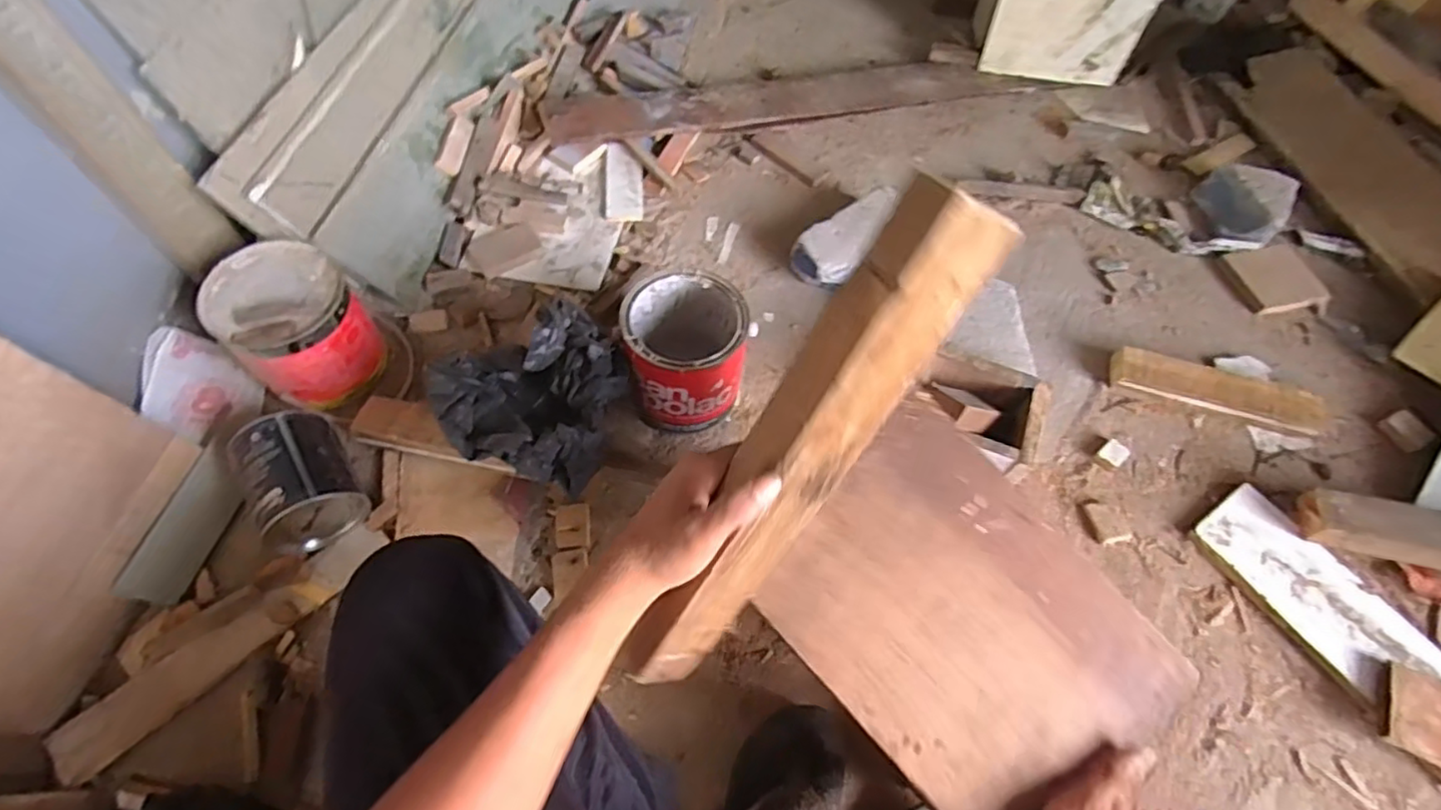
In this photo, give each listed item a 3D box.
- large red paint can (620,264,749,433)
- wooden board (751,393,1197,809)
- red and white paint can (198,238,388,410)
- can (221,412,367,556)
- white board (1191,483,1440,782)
[{"bbox_3d":[-0.044,-0.064,0.840,0.143,0.156,0.157,1,60,-2],"label":"large red paint can"},{"bbox_3d":[0.193,0.171,0.511,0.219,0.008,0.292,-42,83,-11],"label":"wooden board"},{"bbox_3d":[-0.528,-0.097,0.828,0.156,0.154,0.145,1,61,-1],"label":"red and white paint can"},{"bbox_3d":[-0.483,0.083,0.747,0.105,0.089,0.125,-29,66,-16],"label":"can"},{"bbox_3d":[0.752,0.280,0.760,0.125,0.025,0.400,-33,67,-18],"label":"white board"}]

